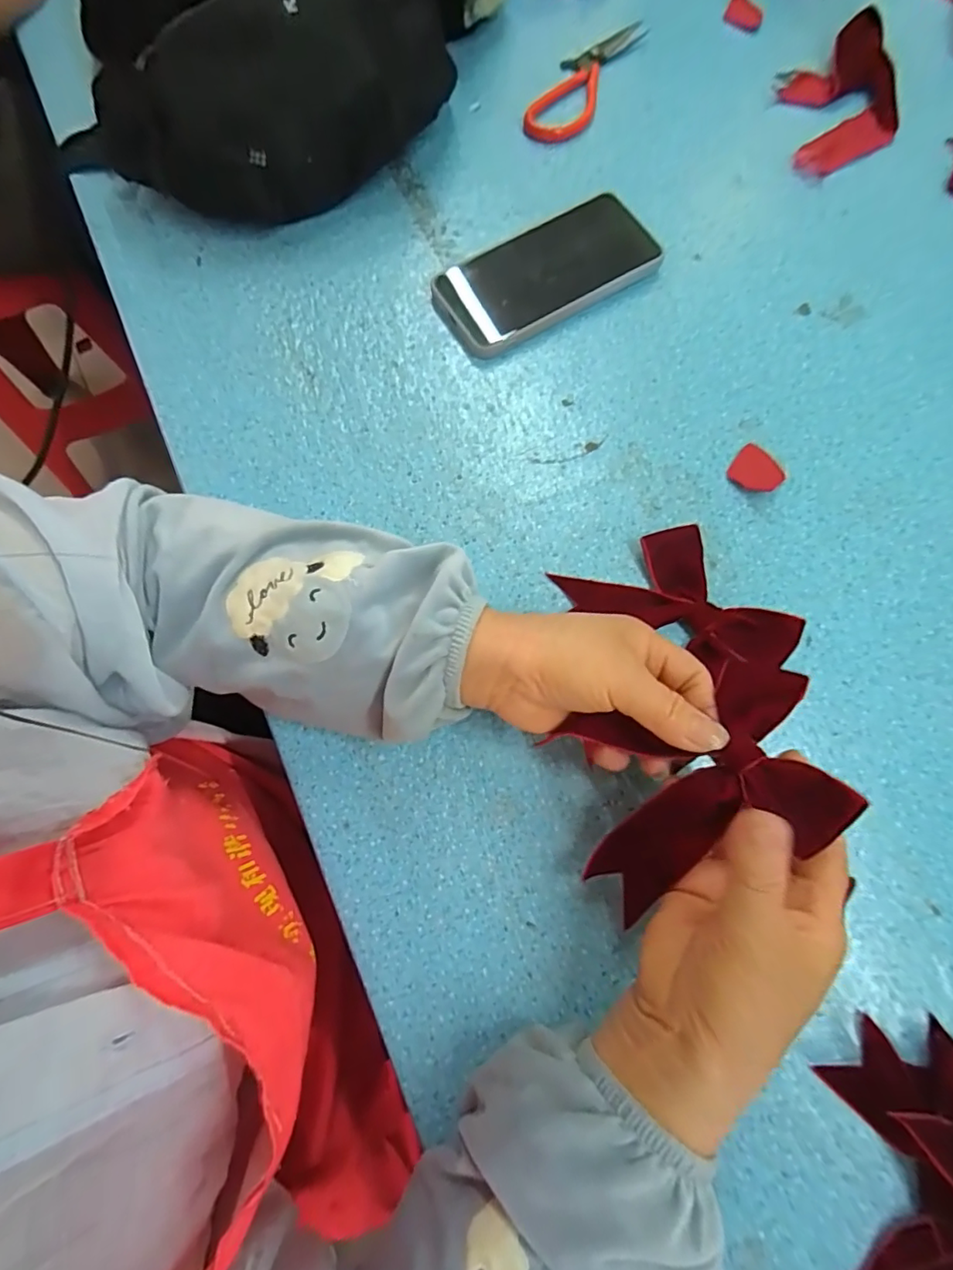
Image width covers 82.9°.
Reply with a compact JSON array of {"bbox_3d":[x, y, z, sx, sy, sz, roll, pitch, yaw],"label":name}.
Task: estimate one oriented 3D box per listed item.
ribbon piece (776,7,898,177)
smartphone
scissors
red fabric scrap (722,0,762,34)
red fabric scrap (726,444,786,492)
[{"bbox_3d":[0.304,-0.454,0.451,0.090,0.020,0.148,-3,76,-1],"label":"ribbon piece"},{"bbox_3d":[0.051,-0.271,0.405,0.162,0.015,0.079,-30,78,-7],"label":"smartphone"},{"bbox_3d":[0.092,-0.477,0.461,0.048,0.005,0.159,29,77,7],"label":"scissors"},{"bbox_3d":[0.242,-0.562,0.487,0.033,0.010,0.030,26,77,7],"label":"red fabric scrap"},{"bbox_3d":[0.193,-0.113,0.369,0.034,0.004,0.034,0,76,0],"label":"red fabric scrap"}]

